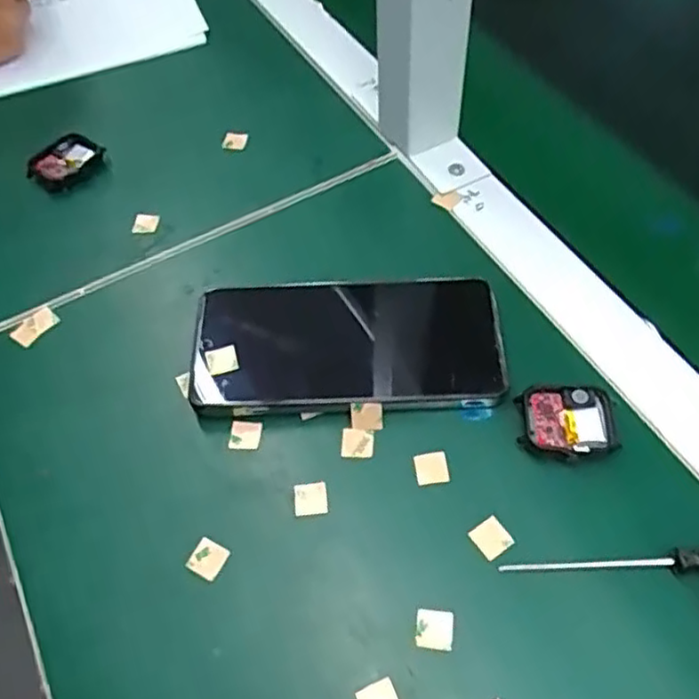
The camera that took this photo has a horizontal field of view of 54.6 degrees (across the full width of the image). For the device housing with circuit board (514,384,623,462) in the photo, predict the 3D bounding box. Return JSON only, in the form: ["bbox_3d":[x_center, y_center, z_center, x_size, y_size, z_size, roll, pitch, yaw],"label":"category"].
[{"bbox_3d":[0.107,0.035,0.332,0.046,0.008,0.038,1,57,5],"label":"device housing with circuit board"}]

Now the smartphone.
[{"bbox_3d":[-0.002,-0.003,0.364,0.159,0.015,0.078,-3,57,2],"label":"smartphone"}]

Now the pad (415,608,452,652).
[{"bbox_3d":[0.036,0.119,0.289,0.015,0.004,0.016,4,57,7],"label":"pad"}]

